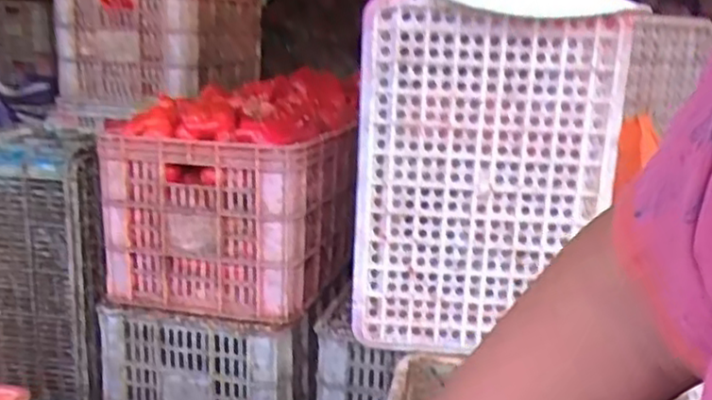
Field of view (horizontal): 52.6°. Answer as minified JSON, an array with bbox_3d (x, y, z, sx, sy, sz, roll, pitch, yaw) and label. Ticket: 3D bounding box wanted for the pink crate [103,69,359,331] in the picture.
[{"bbox_3d":[-0.185,-0.031,1.334,0.340,0.331,0.508,4,13,9],"label":"pink crate"}]

